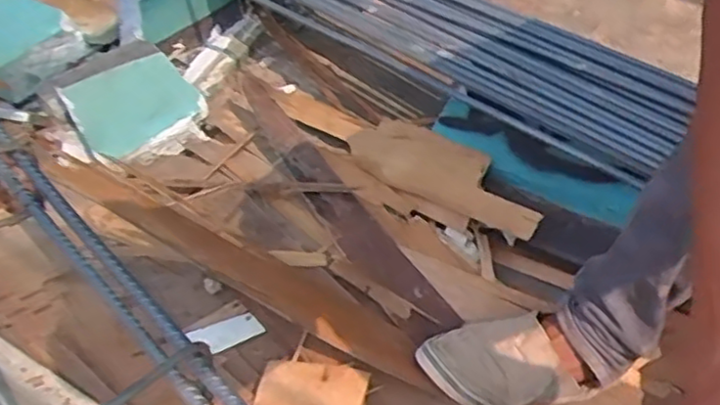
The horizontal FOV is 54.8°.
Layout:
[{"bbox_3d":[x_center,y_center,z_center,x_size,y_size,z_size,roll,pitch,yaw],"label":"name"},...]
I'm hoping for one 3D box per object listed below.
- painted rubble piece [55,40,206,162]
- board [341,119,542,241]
[{"bbox_3d":[-0.364,-0.163,1.092,0.182,0.057,0.207,-29,52,-22],"label":"painted rubble piece"},{"bbox_3d":[0.107,-0.044,0.919,0.309,0.017,0.098,28,74,36],"label":"board"}]

